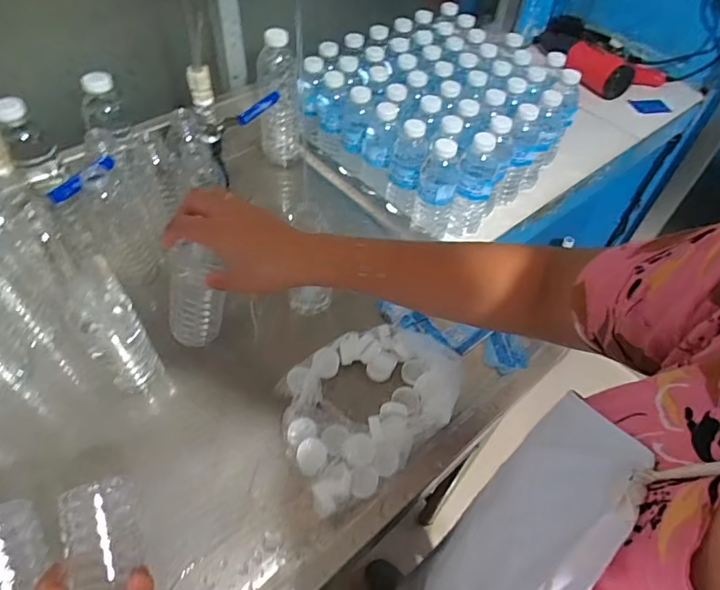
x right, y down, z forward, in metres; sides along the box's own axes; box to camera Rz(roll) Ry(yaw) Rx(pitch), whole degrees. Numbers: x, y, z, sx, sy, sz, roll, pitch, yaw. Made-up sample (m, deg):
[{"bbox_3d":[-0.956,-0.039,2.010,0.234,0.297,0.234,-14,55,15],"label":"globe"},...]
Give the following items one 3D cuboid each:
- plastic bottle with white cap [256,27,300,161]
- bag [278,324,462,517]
[{"bbox_3d":[-0.128,-0.312,0.765,0.059,0.203,0.066,-4,52,-7],"label":"plastic bottle with white cap"},{"bbox_3d":[0.004,0.117,0.559,0.220,0.039,0.166,-34,60,-26],"label":"bag"}]

